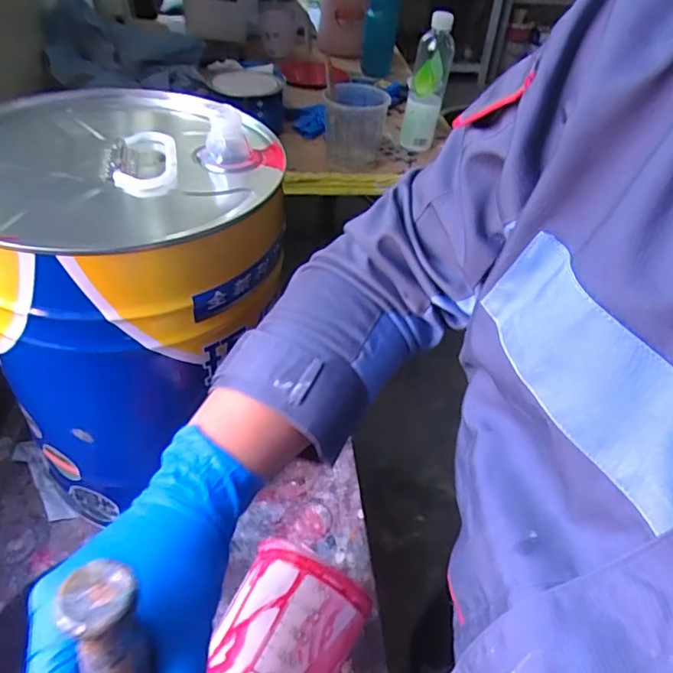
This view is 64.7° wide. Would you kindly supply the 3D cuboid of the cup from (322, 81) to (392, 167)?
[{"bbox_3d":[0.031,-0.348,0.881,0.101,0.101,0.094,9,44,4],"label":"cup"}]

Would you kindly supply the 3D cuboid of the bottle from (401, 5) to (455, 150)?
[{"bbox_3d":[0.154,-0.426,0.895,0.062,0.212,0.077,10,44,6],"label":"bottle"}]

